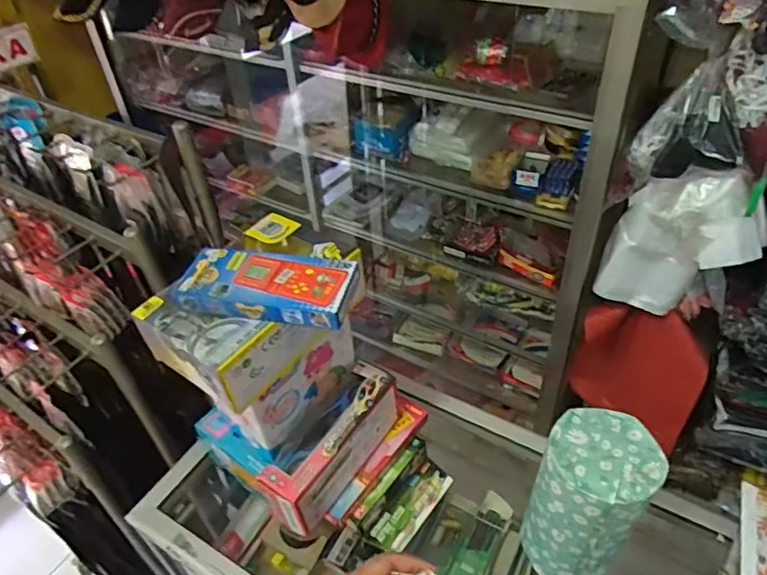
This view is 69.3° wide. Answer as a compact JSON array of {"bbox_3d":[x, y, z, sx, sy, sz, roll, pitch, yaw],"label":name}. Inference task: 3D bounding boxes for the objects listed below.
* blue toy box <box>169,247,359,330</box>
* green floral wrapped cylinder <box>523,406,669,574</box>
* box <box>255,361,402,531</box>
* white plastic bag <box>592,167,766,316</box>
[{"bbox_3d":[-0.120,-0.003,0.576,0.178,0.026,0.086,7,44,13],"label":"blue toy box"},{"bbox_3d":[0.222,0.232,0.607,0.107,0.185,0.113,21,49,25],"label":"green floral wrapped cylinder"},{"bbox_3d":[-0.060,0.190,0.675,0.065,0.081,0.201,21,49,25],"label":"box"},{"bbox_3d":[0.564,-0.076,1.063,0.254,0.326,0.101,18,47,23],"label":"white plastic bag"}]

